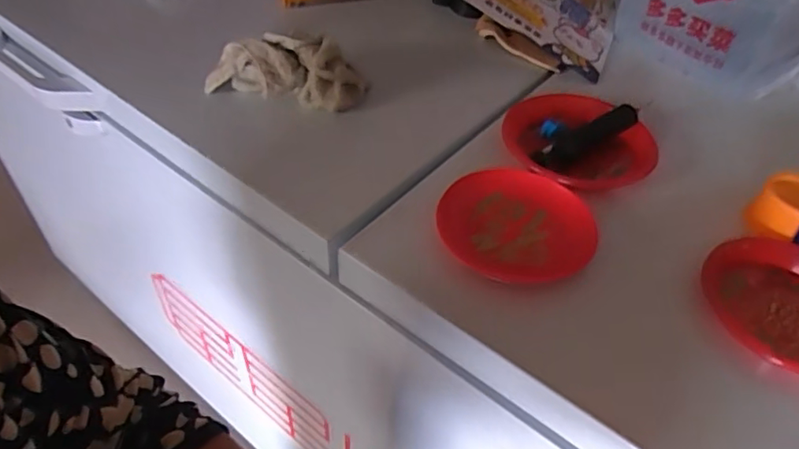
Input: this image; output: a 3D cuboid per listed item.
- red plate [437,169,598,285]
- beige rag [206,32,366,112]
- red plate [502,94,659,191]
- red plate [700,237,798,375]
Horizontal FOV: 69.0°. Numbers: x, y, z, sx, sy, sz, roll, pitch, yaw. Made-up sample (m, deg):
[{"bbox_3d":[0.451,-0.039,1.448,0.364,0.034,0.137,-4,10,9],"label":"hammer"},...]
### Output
[{"bbox_3d":[0.109,-0.001,0.551,0.140,0.017,0.143,2,45,-2],"label":"red plate"},{"bbox_3d":[-0.135,-0.182,0.684,0.188,0.064,0.068,5,45,1],"label":"beige rag"},{"bbox_3d":[0.196,-0.093,0.649,0.150,0.024,0.159,2,45,-2],"label":"red plate"},{"bbox_3d":[0.339,0.068,0.499,0.112,0.034,0.143,-11,47,-15],"label":"red plate"}]

